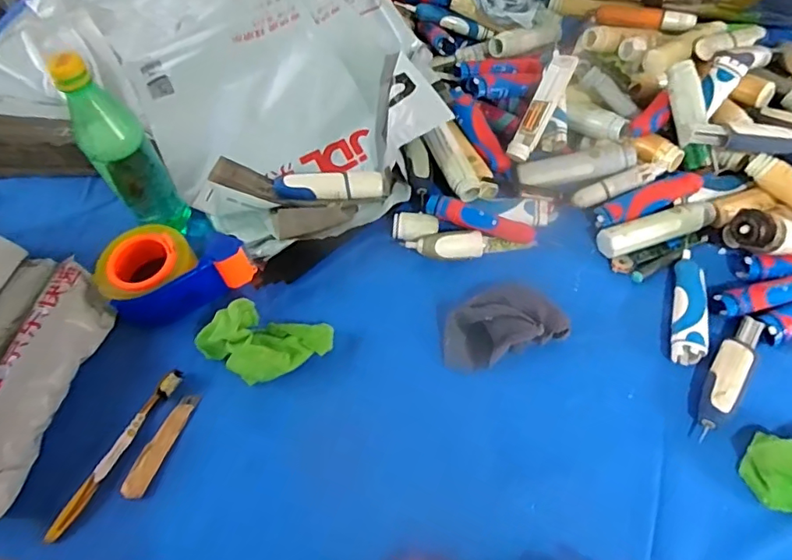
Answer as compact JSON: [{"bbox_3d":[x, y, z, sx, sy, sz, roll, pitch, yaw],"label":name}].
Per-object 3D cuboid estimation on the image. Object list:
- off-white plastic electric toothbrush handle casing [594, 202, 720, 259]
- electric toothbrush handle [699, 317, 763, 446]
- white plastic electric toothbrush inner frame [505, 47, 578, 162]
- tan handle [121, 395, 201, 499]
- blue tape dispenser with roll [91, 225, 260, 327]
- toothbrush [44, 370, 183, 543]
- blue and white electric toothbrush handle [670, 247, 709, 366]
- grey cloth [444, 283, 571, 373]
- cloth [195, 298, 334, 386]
[{"bbox_3d":[0.314,-0.063,0.625,0.145,0.024,0.036,-15,61,-6],"label":"off-white plastic electric toothbrush handle casing"},{"bbox_3d":[0.344,0.095,0.536,0.036,0.027,0.143,34,67,20],"label":"electric toothbrush handle"},{"bbox_3d":[0.188,-0.224,0.672,0.034,0.022,0.148,26,87,16],"label":"white plastic electric toothbrush inner frame"},{"bbox_3d":[-0.241,0.166,0.533,0.024,0.010,0.108,18,63,12],"label":"tan handle"},{"bbox_3d":[-0.259,-0.016,0.604,0.154,0.050,0.113,-33,64,-15],"label":"blue tape dispenser with roll"},{"bbox_3d":[-0.281,0.171,0.527,0.016,0.011,0.183,25,64,16],"label":"toothbrush"},{"bbox_3d":[0.326,0.026,0.575,0.033,0.021,0.137,14,62,10],"label":"blue and white electric toothbrush handle"},{"bbox_3d":[0.111,0.044,0.567,0.130,0.032,0.079,-18,61,-8],"label":"grey cloth"},{"bbox_3d":[-0.142,0.060,0.561,0.131,0.045,0.080,-25,62,-12],"label":"cloth"}]

